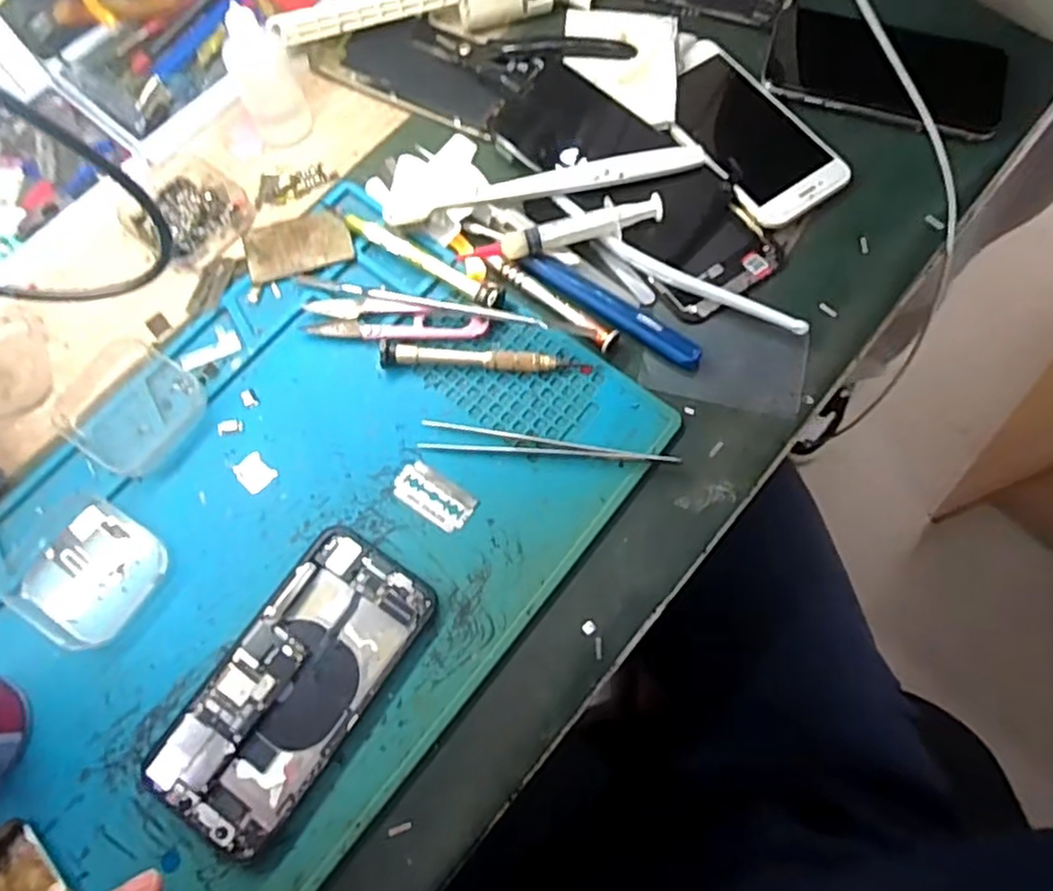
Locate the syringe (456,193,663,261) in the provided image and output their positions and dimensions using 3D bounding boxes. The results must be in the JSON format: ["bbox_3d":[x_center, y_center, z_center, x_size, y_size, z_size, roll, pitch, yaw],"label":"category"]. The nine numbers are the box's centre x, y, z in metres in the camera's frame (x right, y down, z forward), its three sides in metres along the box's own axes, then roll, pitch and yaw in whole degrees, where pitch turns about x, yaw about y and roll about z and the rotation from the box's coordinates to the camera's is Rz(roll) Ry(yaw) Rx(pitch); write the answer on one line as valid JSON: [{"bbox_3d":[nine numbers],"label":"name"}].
[{"bbox_3d":[0.021,-0.120,0.402,0.114,0.015,0.020,-11,71,-3],"label":"syringe"}]

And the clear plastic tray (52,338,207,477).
[{"bbox_3d":[-0.215,-0.022,0.382,0.069,0.011,0.062,32,74,11],"label":"clear plastic tray"}]

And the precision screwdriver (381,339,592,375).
[{"bbox_3d":[-0.022,-0.049,0.381,0.110,0.014,0.016,2,71,1],"label":"precision screwdriver"}]

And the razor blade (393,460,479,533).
[{"bbox_3d":[-0.048,0.026,0.364,0.042,0.004,0.023,33,74,11],"label":"razor blade"}]

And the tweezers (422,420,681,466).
[{"bbox_3d":[0.011,0.001,0.370,0.133,0.008,0.016,7,71,3],"label":"tweezers"}]

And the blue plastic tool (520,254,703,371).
[{"bbox_3d":[0.047,-0.075,0.396,0.111,0.010,0.016,34,75,12],"label":"blue plastic tool"}]

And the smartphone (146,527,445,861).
[{"bbox_3d":[-0.107,0.111,0.330,0.068,0.009,0.141,32,74,11],"label":"smartphone"}]

